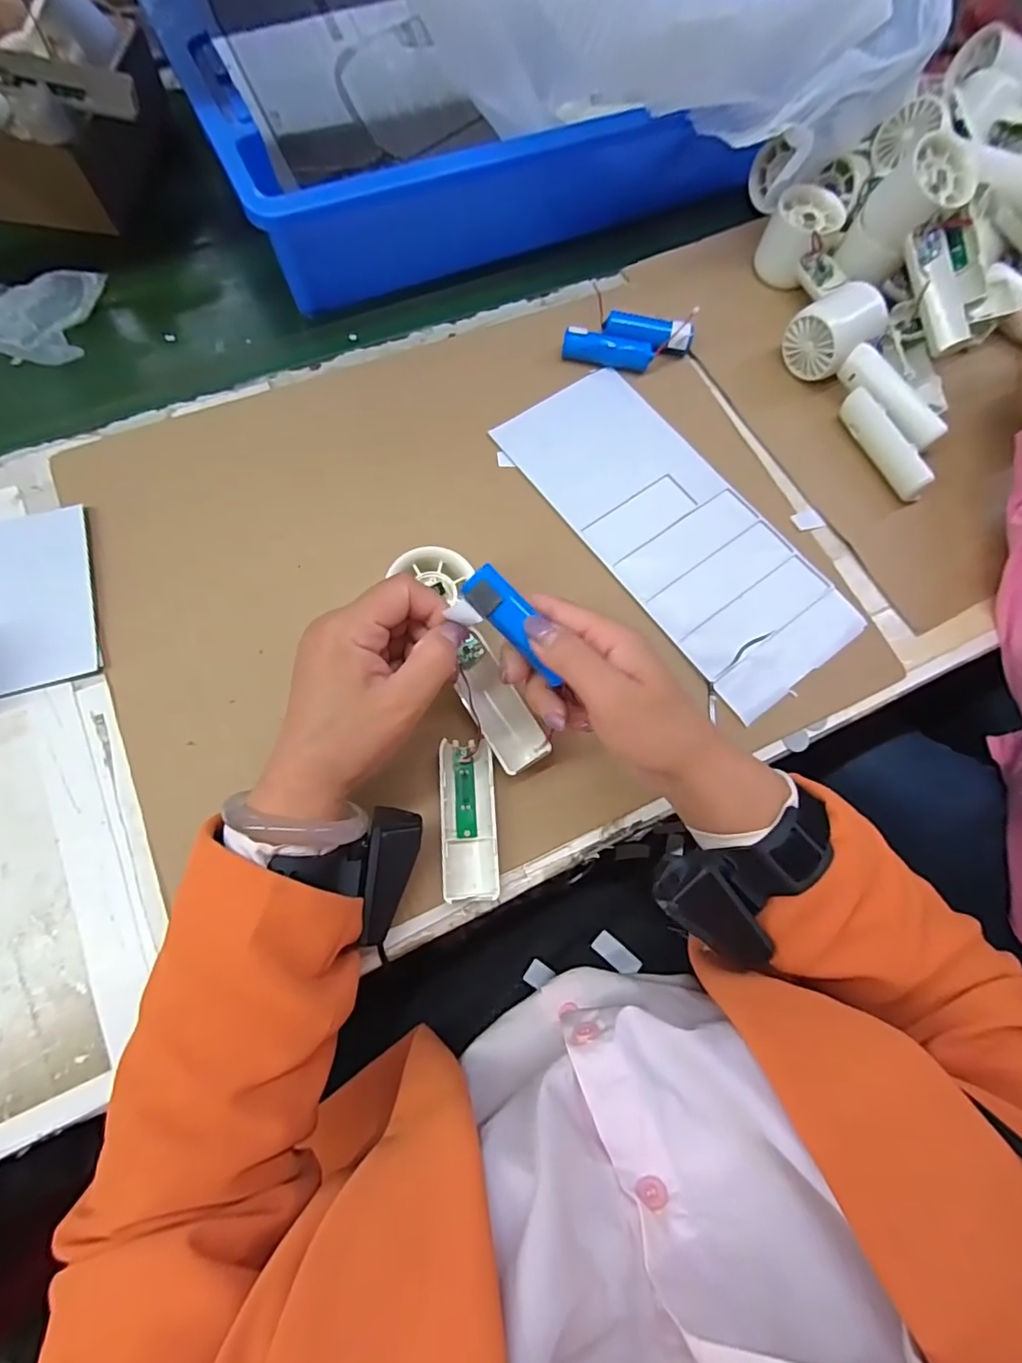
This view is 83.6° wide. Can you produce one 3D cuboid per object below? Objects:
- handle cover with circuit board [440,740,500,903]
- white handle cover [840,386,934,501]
[{"bbox_3d":[-0.026,0.084,0.351,0.032,0.018,0.094,-3,71,-4],"label":"handle cover with circuit board"},{"bbox_3d":[0.294,-0.188,0.452,0.015,0.030,0.098,-20,73,-10],"label":"white handle cover"}]

